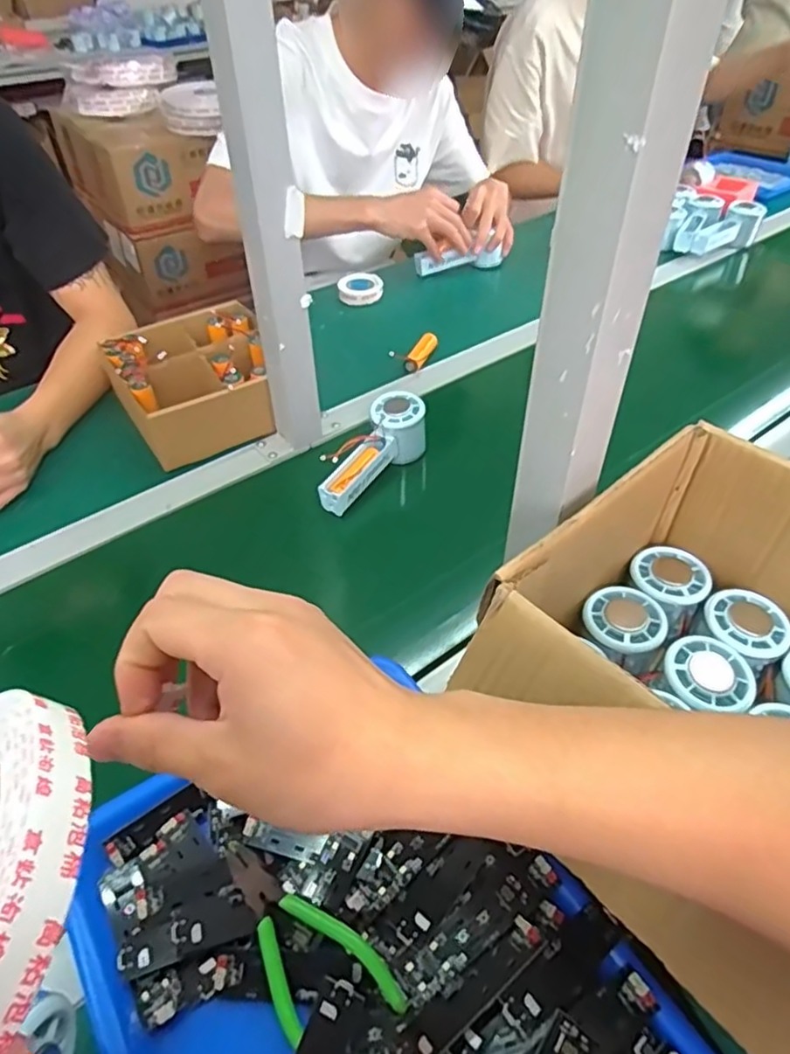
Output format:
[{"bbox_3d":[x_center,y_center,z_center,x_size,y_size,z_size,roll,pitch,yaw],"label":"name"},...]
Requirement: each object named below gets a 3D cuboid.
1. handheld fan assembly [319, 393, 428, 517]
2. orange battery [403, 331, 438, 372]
[{"bbox_3d":[-0.024,-0.074,0.663,0.049,0.056,0.153,28,65,29],"label":"handheld fan assembly"},{"bbox_3d":[0.035,-0.228,0.826,0.023,0.015,0.077,15,47,16],"label":"orange battery"}]

